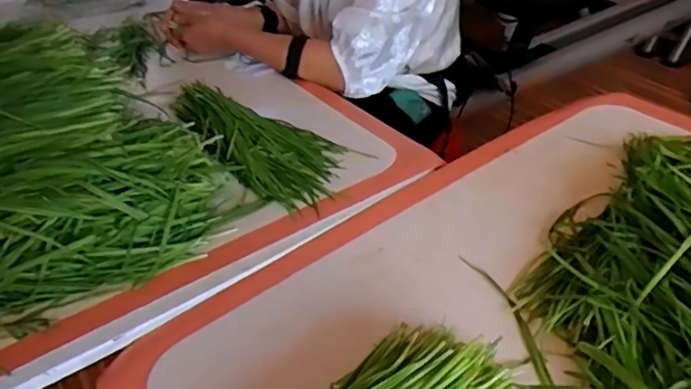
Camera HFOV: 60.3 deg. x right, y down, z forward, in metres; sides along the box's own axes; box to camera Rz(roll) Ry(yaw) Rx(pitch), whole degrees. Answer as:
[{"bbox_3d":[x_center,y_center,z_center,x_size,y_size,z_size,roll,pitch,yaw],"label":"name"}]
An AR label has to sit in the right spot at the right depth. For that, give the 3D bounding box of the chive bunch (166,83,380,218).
[{"bbox_3d":[-0.130,-0.083,0.812,0.320,0.045,0.153,25,47,33],"label":"chive bunch"}]

